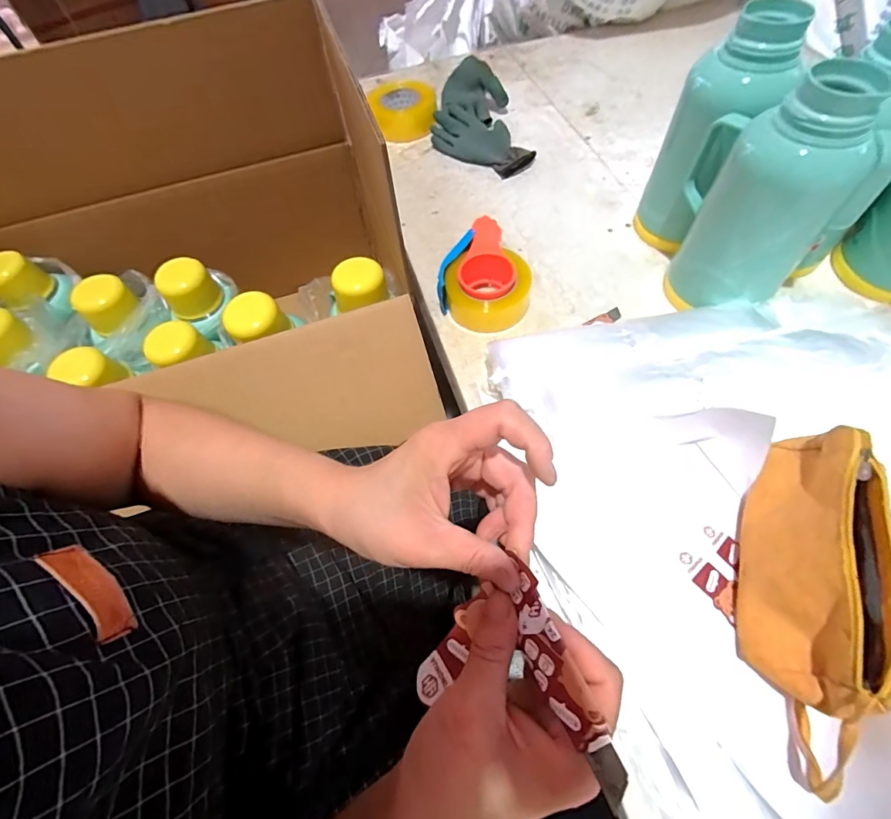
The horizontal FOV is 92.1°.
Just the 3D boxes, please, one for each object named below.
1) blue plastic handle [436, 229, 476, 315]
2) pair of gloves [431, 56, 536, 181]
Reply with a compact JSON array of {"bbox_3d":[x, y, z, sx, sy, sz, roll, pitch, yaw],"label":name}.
[{"bbox_3d":[0.011,-0.203,0.614,0.019,0.043,0.124,24,92,17],"label":"blue plastic handle"},{"bbox_3d":[0.056,-0.548,0.813,0.165,0.070,0.268,-14,61,-3],"label":"pair of gloves"}]

